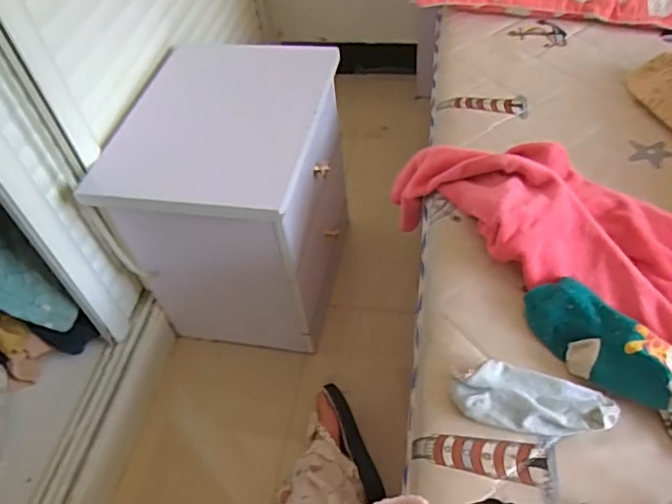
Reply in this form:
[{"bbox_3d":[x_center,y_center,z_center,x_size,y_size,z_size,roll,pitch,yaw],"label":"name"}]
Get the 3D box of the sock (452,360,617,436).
[{"bbox_3d":[0.208,0.155,0.601,0.161,0.036,0.067,2,50,8],"label":"sock"}]

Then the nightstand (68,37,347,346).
[{"bbox_3d":[-0.177,-0.100,1.128,0.335,0.489,0.411,6,51,11],"label":"nightstand"}]

